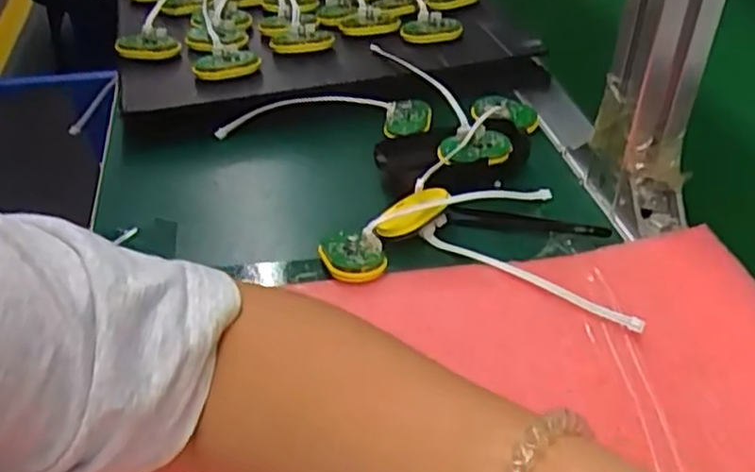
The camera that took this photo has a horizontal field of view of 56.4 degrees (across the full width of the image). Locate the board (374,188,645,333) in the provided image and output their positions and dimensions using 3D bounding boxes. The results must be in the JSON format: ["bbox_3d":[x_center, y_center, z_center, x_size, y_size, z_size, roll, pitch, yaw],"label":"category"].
[{"bbox_3d":[0.082,0.008,0.432,0.171,0.017,0.052,20,44,25],"label":"board"}]

